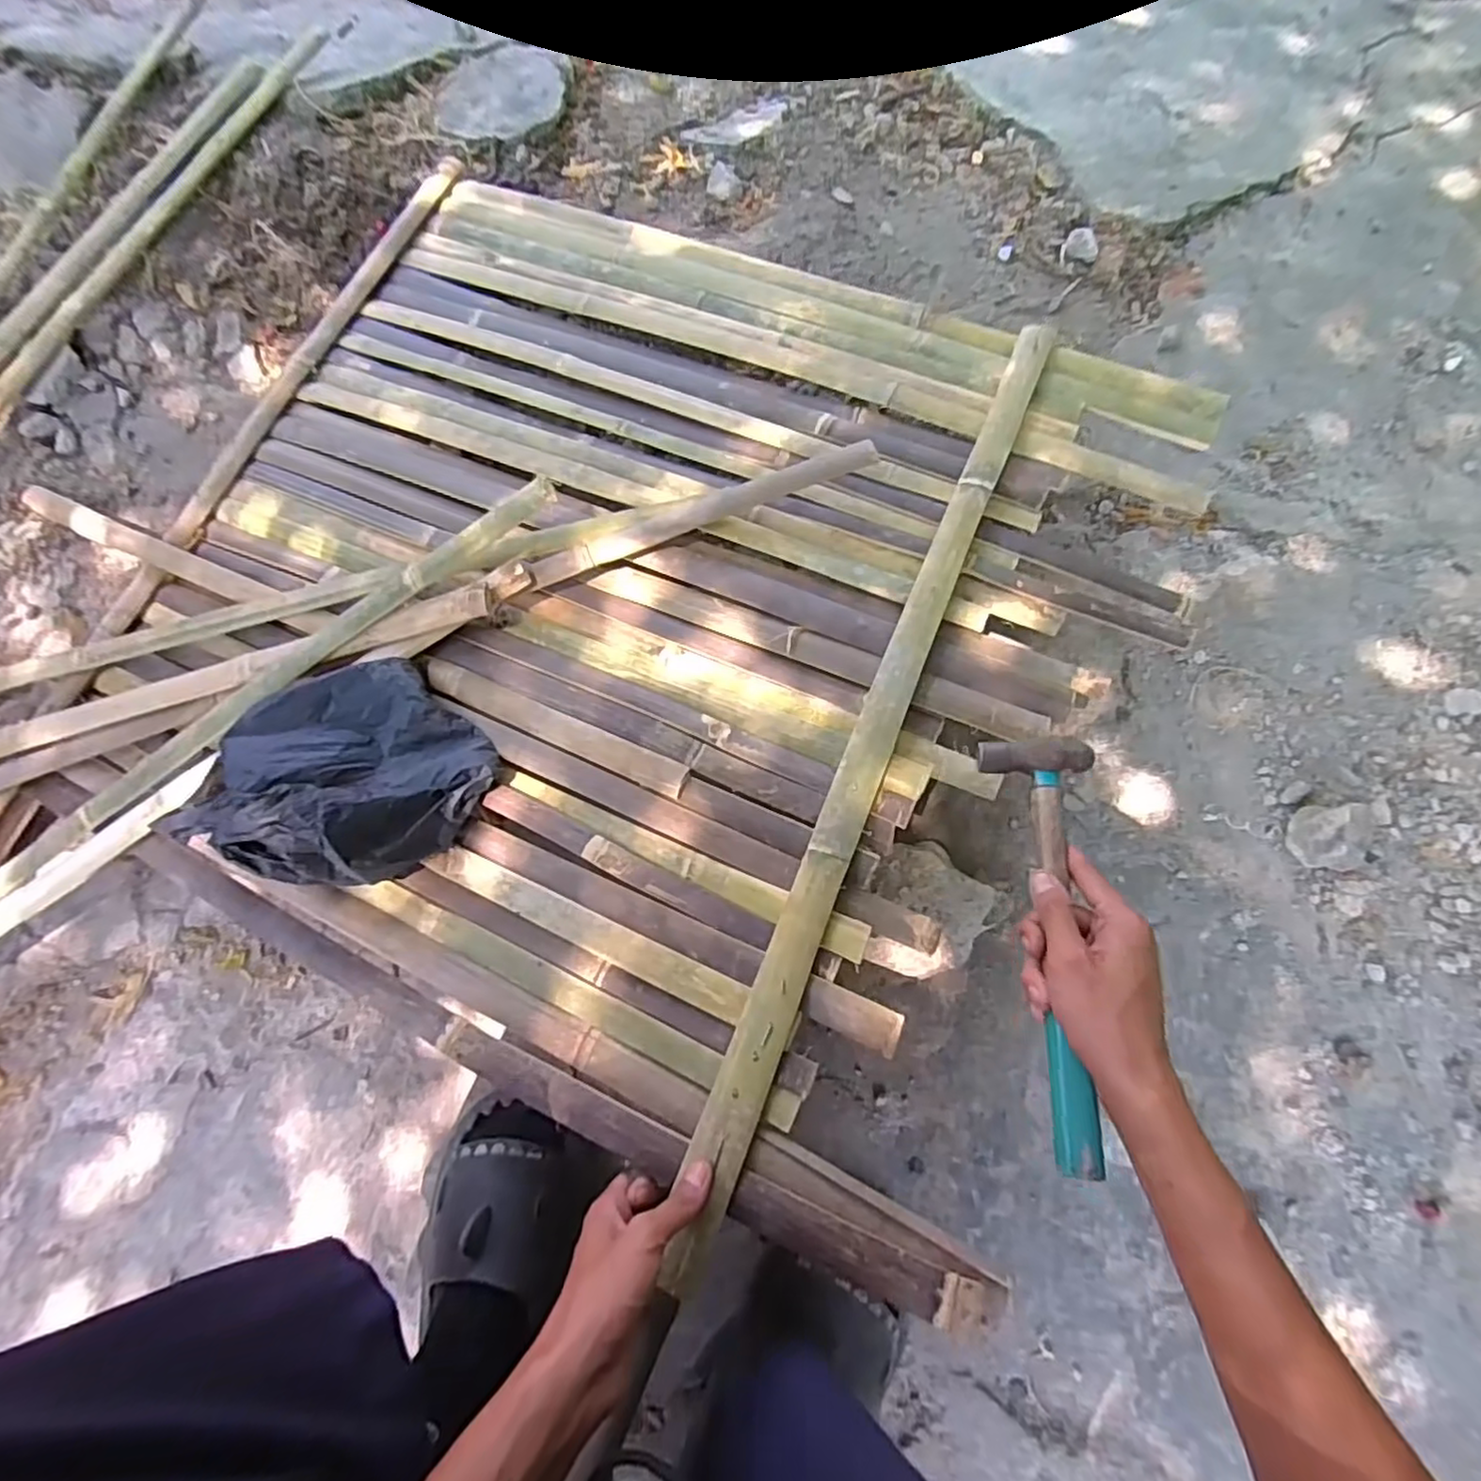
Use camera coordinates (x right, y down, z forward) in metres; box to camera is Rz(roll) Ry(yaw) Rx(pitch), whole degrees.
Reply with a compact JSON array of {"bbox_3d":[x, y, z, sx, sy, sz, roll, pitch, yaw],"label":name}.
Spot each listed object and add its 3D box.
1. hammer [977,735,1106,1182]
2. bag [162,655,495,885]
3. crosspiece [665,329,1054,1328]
[{"bbox_3d":[0.212,0.130,0.450,0.071,0.027,0.281,4,67,1],"label":"hammer"},{"bbox_3d":[-0.348,0.025,0.568,0.219,0.083,0.208,29,76,16],"label":"bag"},{"bbox_3d":[0.134,-0.035,0.580,0.039,0.023,0.898,23,73,7],"label":"crosspiece"}]

